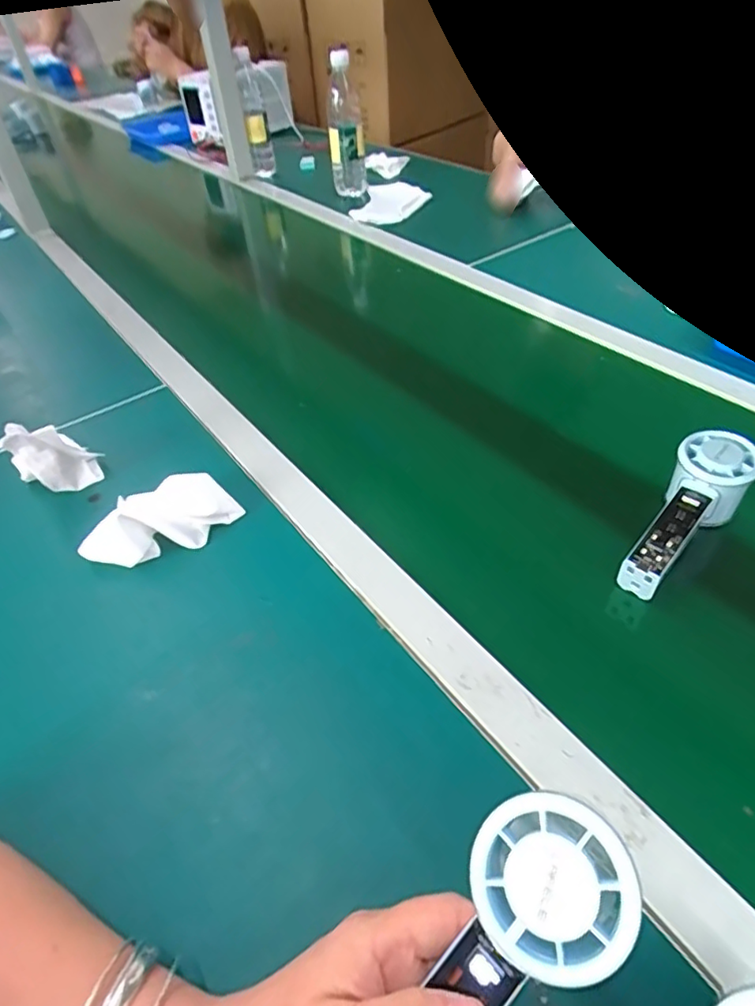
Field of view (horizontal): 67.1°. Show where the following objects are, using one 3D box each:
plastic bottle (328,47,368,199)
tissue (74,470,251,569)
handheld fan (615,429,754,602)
[{"bbox_3d":[-0.060,-0.726,1.102,0.060,0.235,0.062,4,45,9],"label":"plastic bottle"},{"bbox_3d":[-0.185,0.017,0.483,0.123,0.036,0.070,-35,52,-27],"label":"tissue"},{"bbox_3d":[0.239,0.010,0.444,0.053,0.055,0.156,34,68,32],"label":"handheld fan"}]

